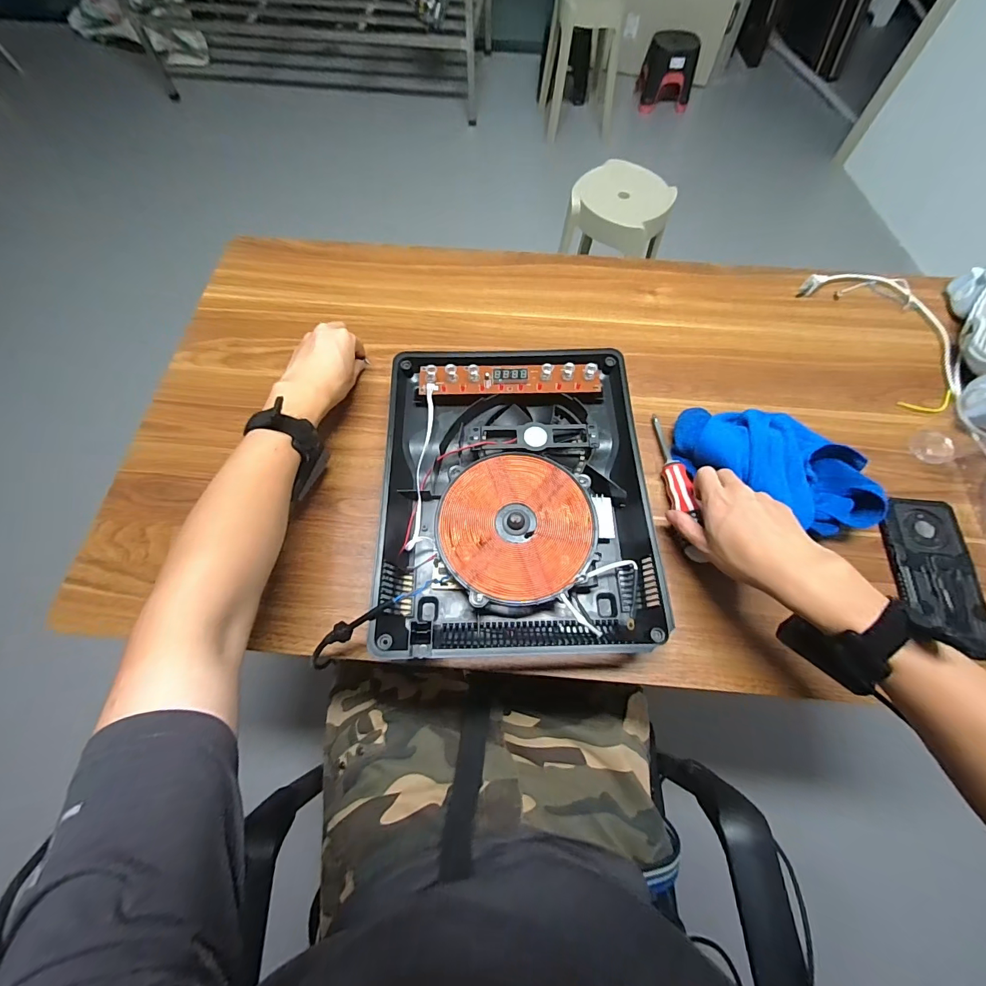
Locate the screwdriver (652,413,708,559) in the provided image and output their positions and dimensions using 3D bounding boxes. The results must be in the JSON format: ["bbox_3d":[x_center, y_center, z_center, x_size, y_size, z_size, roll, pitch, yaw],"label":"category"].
[{"bbox_3d":[0.208,-0.012,0.482,0.021,0.026,0.187,-1,59,0],"label":"screwdriver"}]

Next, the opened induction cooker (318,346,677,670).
[{"bbox_3d":[0.006,-0.001,0.462,0.306,0.060,0.334,-1,67,-1],"label":"opened induction cooker"}]

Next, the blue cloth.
[{"bbox_3d":[0.315,-0.033,0.481,0.219,0.052,0.129,31,70,12],"label":"blue cloth"}]

